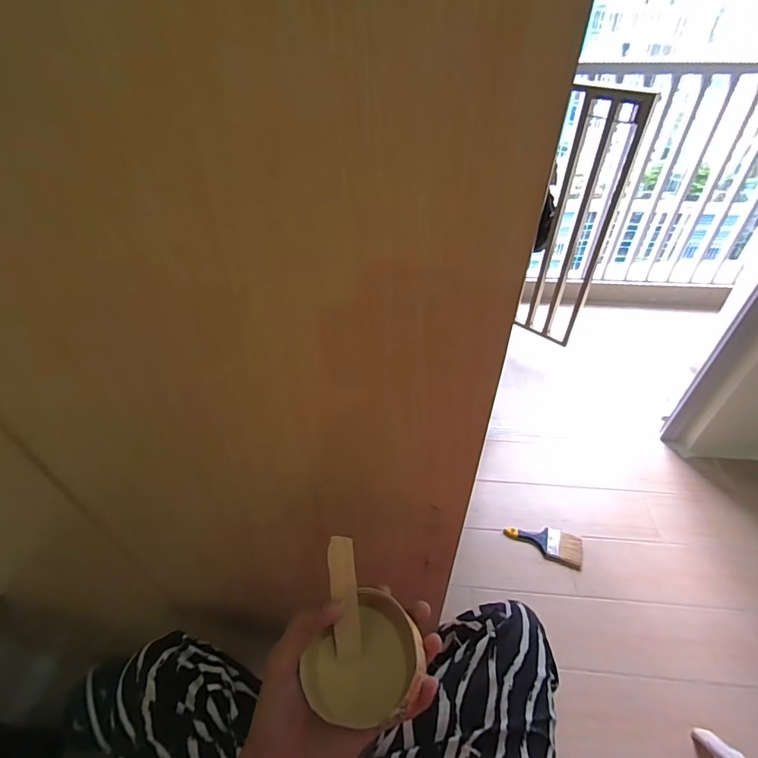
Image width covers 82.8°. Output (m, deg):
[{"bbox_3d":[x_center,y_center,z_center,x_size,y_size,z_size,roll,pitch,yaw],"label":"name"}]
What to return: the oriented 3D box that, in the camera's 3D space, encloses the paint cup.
[{"bbox_3d":[-0.010,0.207,0.321,0.088,0.045,0.073,-33,52,-27],"label":"paint cup"}]

